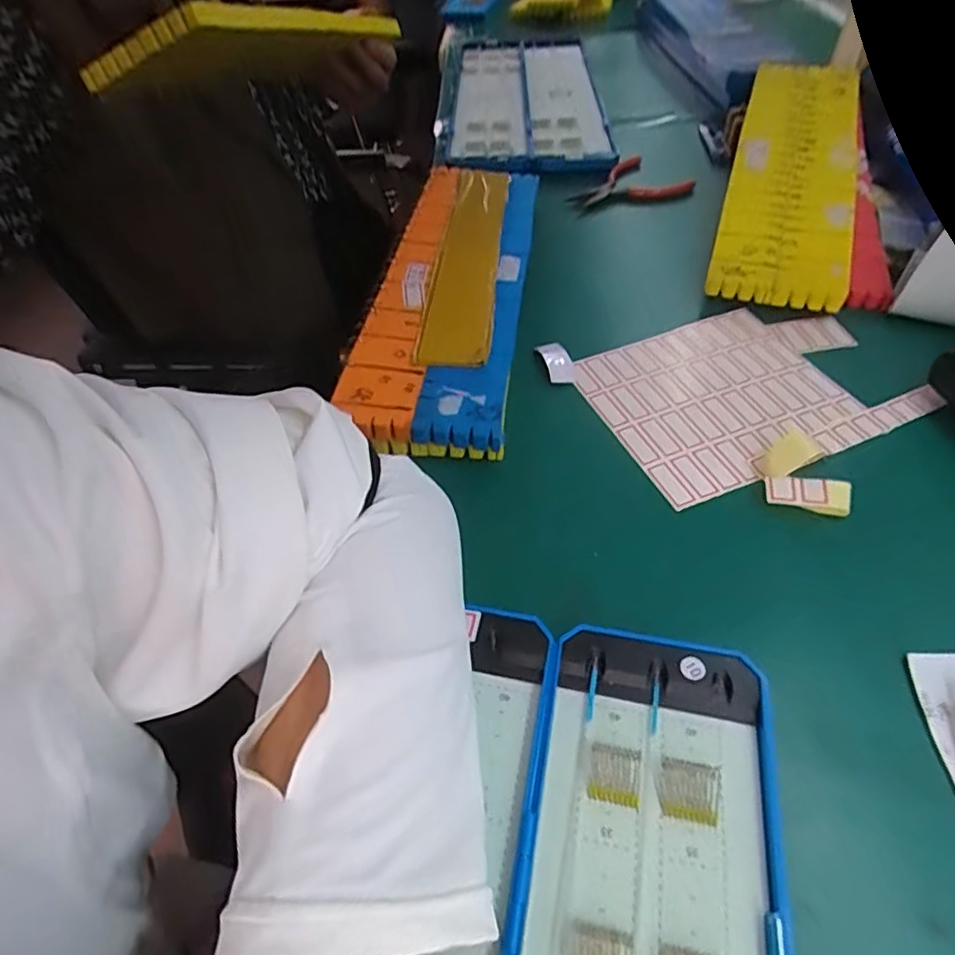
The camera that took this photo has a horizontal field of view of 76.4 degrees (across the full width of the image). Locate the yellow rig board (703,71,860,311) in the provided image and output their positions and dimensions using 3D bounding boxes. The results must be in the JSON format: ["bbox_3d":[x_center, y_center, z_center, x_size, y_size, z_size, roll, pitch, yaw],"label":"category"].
[{"bbox_3d":[0.263,-0.259,0.504,0.091,0.010,0.330,15,59,15],"label":"yellow rig board"}]

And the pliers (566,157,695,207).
[{"bbox_3d":[0.131,-0.274,0.567,0.117,0.009,0.081,-25,53,-16],"label":"pliers"}]

